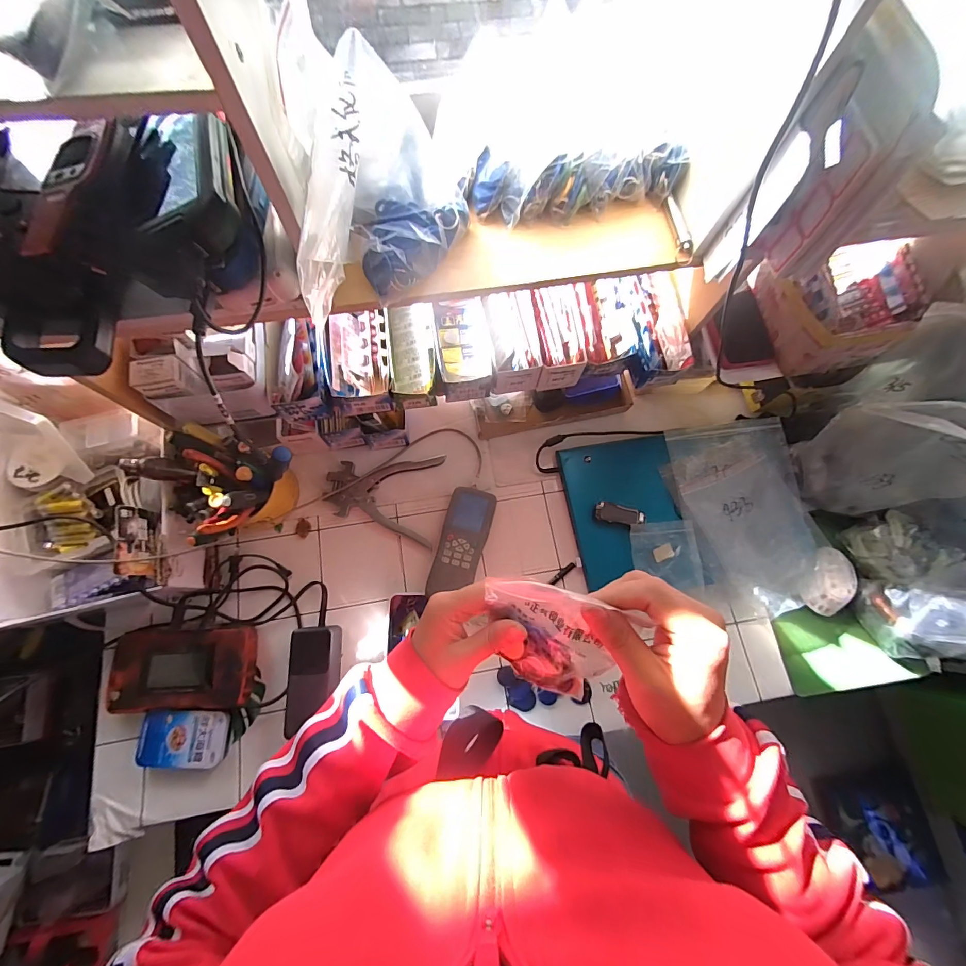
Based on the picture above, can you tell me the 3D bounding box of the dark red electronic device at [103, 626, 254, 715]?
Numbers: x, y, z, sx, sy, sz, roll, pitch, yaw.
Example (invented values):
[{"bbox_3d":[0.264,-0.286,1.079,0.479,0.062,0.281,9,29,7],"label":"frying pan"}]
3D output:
[{"bbox_3d":[-0.396,0.245,0.547,0.171,0.039,0.101,-1,75,-2],"label":"dark red electronic device"}]

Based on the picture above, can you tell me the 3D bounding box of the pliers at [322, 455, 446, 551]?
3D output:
[{"bbox_3d":[-0.154,0.013,0.628,0.168,0.018,0.139,9,75,0],"label":"pliers"}]

